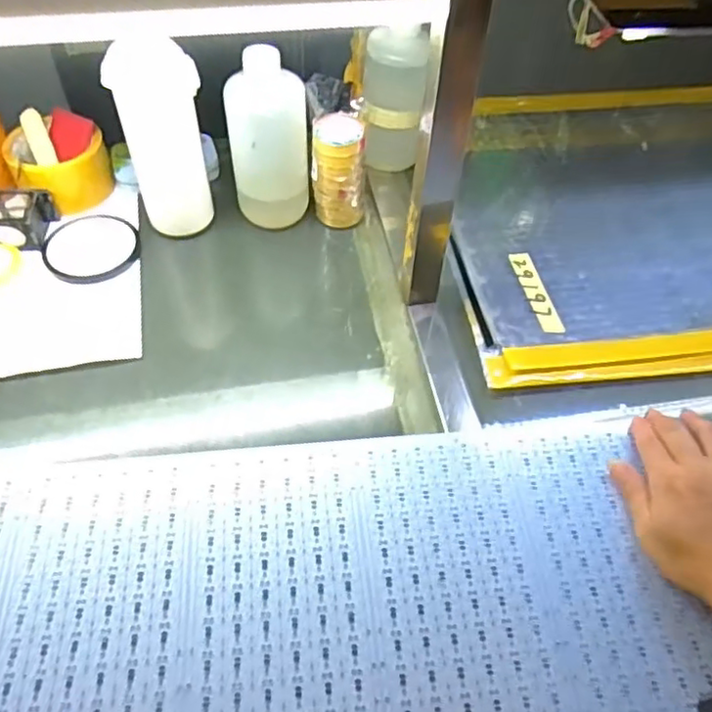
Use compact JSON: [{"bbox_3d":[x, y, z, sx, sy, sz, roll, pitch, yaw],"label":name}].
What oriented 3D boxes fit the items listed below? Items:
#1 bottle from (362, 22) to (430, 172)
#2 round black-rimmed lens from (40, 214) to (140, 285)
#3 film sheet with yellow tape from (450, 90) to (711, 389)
[{"bbox_3d":[0.039,-0.274,0.678,0.057,0.143,0.063,0,52,-3],"label":"bottle"},{"bbox_3d":[-0.260,-0.108,0.639,0.091,0.007,0.099,1,52,-2],"label":"round black-rimmed lens"},{"bbox_3d":[0.368,-0.171,0.711,0.565,0.018,0.432,-5,53,-7],"label":"film sheet with yellow tape"}]

